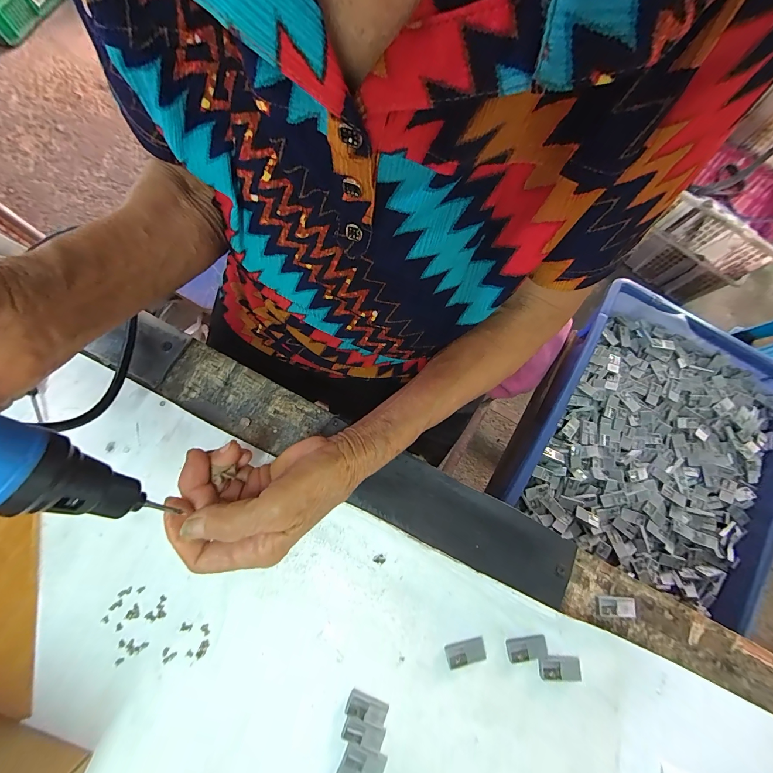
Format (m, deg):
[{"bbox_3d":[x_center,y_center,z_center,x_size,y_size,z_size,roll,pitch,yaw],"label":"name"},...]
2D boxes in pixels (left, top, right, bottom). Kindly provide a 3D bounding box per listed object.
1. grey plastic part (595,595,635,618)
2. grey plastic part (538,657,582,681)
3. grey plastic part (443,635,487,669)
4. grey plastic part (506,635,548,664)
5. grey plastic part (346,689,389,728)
[{"bbox_3d":[0.172,0.165,0.250,0.028,0.004,0.013,4,77,-1],"label":"grey plastic part"},{"bbox_3d":[0.122,0.200,0.236,0.028,0.004,0.014,-1,77,-2],"label":"grey plastic part"},{"bbox_3d":[0.057,0.190,0.238,0.028,0.004,0.014,-15,77,-5],"label":"grey plastic part"},{"bbox_3d":[0.101,0.188,0.238,0.028,0.004,0.014,-8,77,-4],"label":"grey plastic part"},{"bbox_3d":[-0.013,0.221,0.229,0.028,0.004,0.015,19,77,3],"label":"grey plastic part"}]

